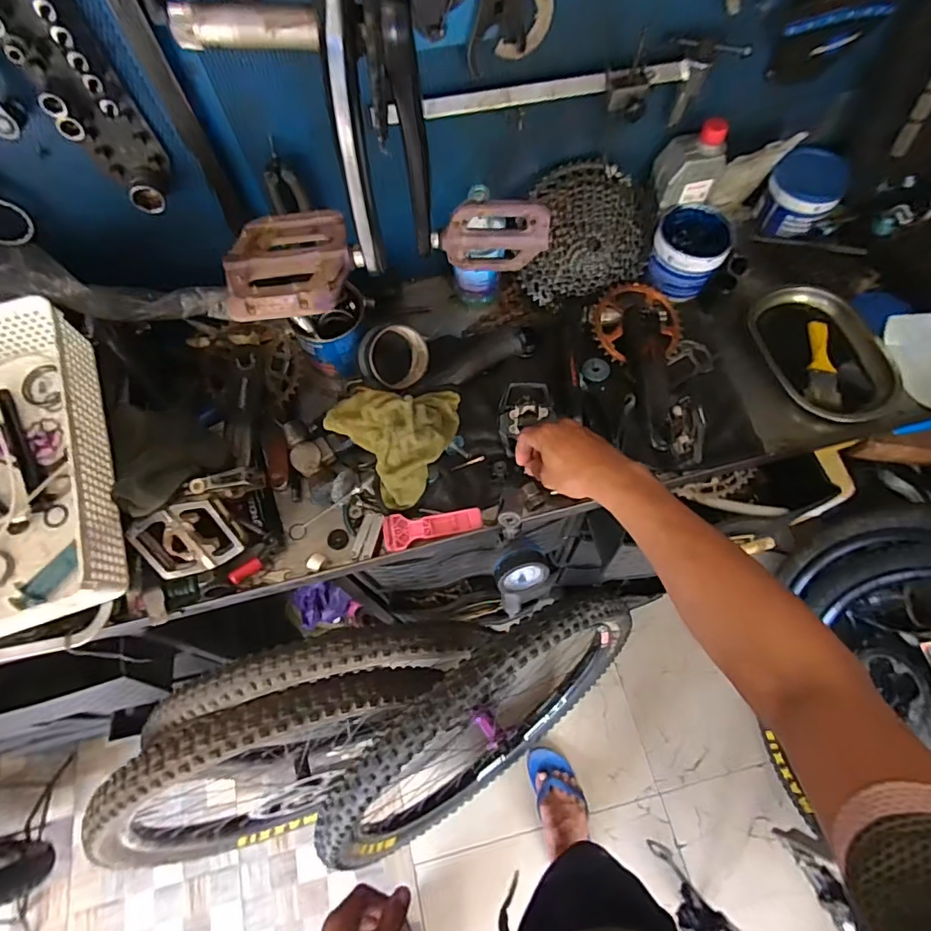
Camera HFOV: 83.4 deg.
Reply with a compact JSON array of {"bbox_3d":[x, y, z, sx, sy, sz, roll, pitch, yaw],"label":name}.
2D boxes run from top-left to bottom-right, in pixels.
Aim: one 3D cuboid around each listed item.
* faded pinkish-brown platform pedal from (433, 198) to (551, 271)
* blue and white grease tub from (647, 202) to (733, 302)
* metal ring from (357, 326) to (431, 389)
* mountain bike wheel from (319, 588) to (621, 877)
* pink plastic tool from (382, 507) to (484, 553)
[{"bbox_3d":[0.024,-0.209,0.482,0.104,0.090,0.025,-9,65,-1],"label":"faded pinkish-brown platform pedal"},{"bbox_3d":[0.317,-0.303,0.747,0.096,0.081,0.100,-1,66,3],"label":"blue and white grease tub"},{"bbox_3d":[-0.097,-0.141,0.689,0.089,0.037,0.082,-29,103,-21],"label":"metal ring"},{"bbox_3d":[0.047,0.494,0.979,0.611,0.633,0.197,-35,68,-12],"label":"mountain bike wheel"},{"bbox_3d":[-0.038,0.074,0.626,0.117,0.015,0.042,-11,66,-2],"label":"pink plastic tool"}]

